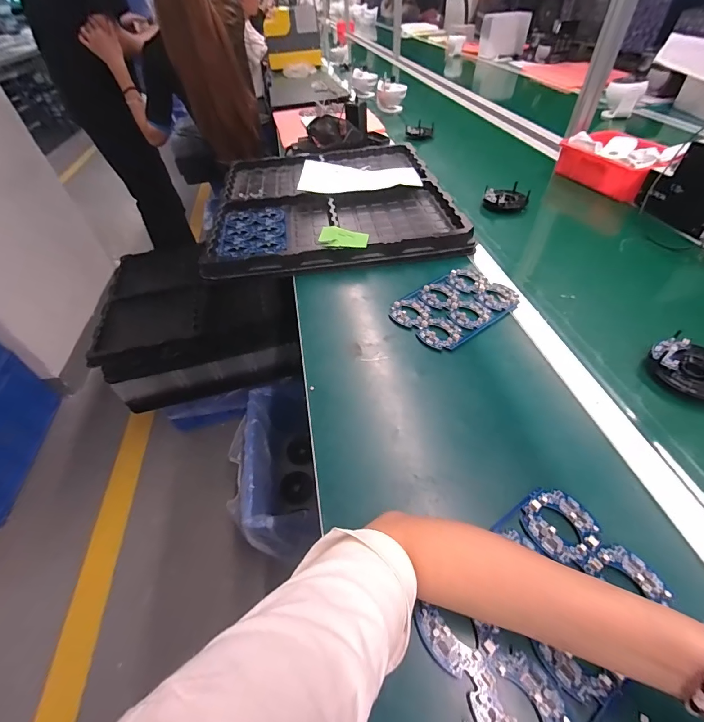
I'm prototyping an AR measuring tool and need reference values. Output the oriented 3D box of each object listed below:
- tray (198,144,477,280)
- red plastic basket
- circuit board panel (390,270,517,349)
[{"bbox_3d":[-0.057,-0.402,0.849,0.509,0.042,0.569,-7,47,-2],"label":"tray"},{"bbox_3d":[0.644,-0.478,0.842,0.145,0.078,0.253,-19,49,-13],"label":"red plastic basket"},{"bbox_3d":[0.171,-0.094,0.581,0.190,0.007,0.139,-30,52,-22],"label":"circuit board panel"}]

